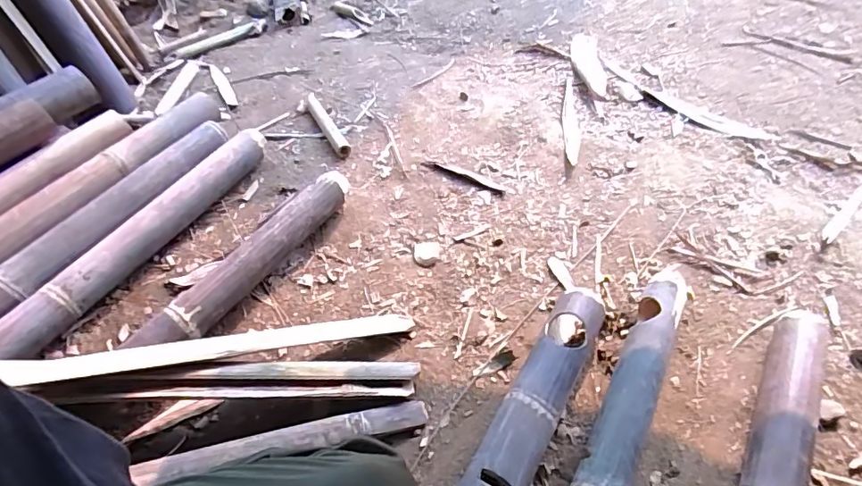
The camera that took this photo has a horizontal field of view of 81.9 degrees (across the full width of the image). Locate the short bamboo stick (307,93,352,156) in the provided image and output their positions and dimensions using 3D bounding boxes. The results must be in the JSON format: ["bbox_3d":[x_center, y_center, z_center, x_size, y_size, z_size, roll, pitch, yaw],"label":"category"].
[{"bbox_3d":[-0.213,-0.243,1.022,0.028,0.028,0.208,-23,55,-18],"label":"short bamboo stick"}]

